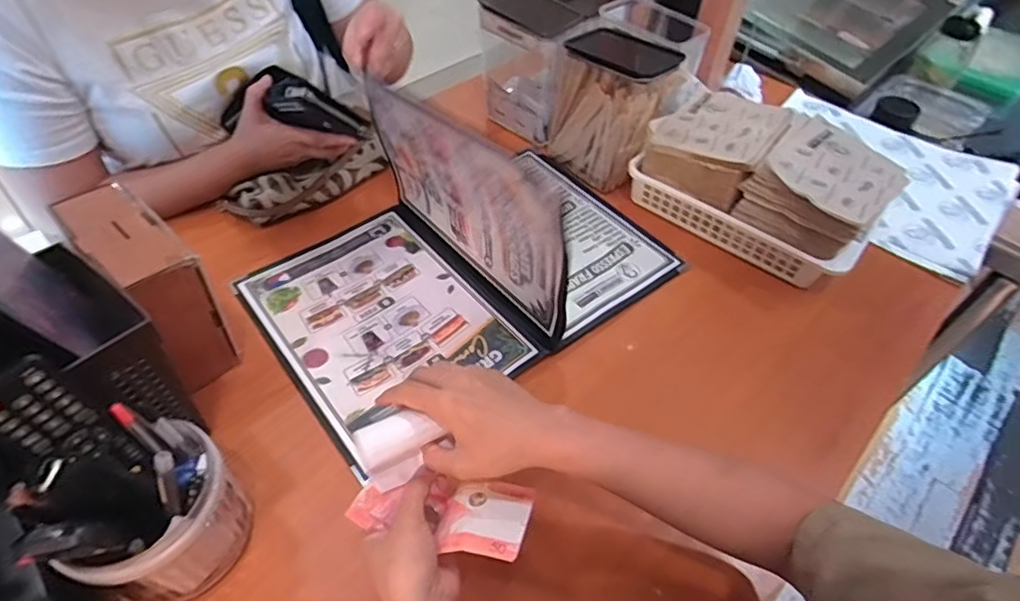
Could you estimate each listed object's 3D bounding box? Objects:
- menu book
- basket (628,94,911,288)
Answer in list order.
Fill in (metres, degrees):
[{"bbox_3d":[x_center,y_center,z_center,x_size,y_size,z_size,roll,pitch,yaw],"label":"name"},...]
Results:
[{"bbox_3d":[-0.048,-0.090,0.621,0.461,0.178,0.300,-29,57,-25],"label":"menu book"},{"bbox_3d":[0.318,-0.154,0.728,0.285,0.124,0.151,34,56,24],"label":"basket"}]

